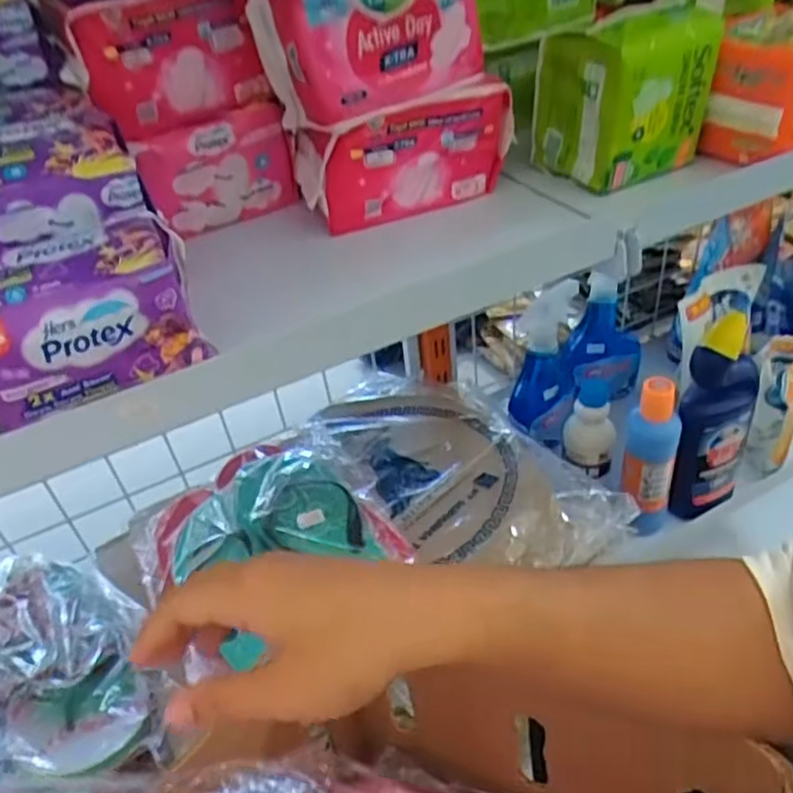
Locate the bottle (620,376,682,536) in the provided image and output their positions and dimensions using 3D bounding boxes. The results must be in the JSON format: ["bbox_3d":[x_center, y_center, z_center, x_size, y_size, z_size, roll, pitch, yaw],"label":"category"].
[{"bbox_3d":[0.254,0.061,0.696,0.048,0.179,0.040,9,43,19],"label":"bottle"}]

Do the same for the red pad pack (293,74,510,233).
[{"bbox_3d":[0.004,-0.184,0.515,0.151,0.083,0.069,-17,41,-11],"label":"red pad pack"}]

